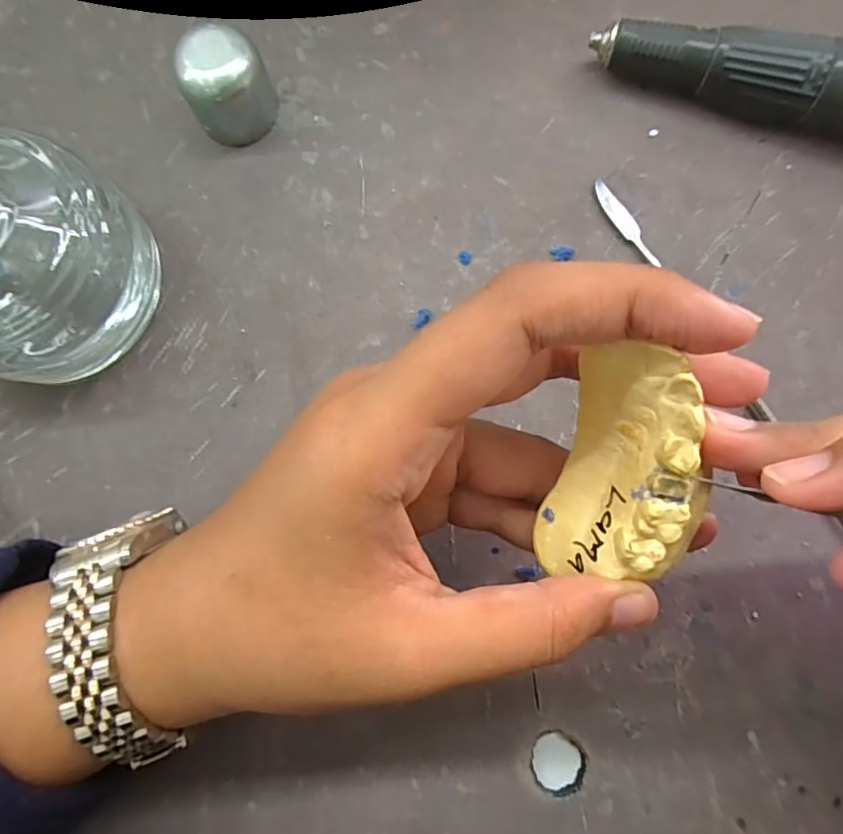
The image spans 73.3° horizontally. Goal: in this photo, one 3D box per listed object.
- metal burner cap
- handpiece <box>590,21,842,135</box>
[{"bbox_3d":[-0.068,-0.115,0.199,0.028,0.030,0.023,-23,83,-3],"label":"metal burner cap"},{"bbox_3d":[0.133,-0.111,0.195,0.145,0.030,0.025,12,82,2],"label":"handpiece"}]

